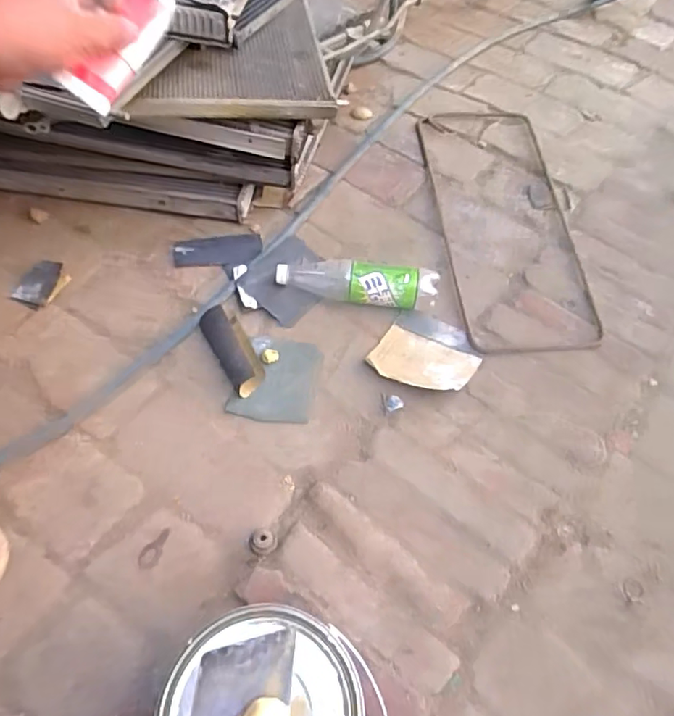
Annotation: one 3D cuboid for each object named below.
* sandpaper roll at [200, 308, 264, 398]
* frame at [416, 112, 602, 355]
[{"bbox_3d":[-0.139,-0.013,0.772,0.054,0.036,0.140,-26,62,-17],"label":"sandpaper roll"},{"bbox_3d":[0.283,-0.245,0.962,0.226,0.013,0.562,-3,58,-4],"label":"frame"}]

